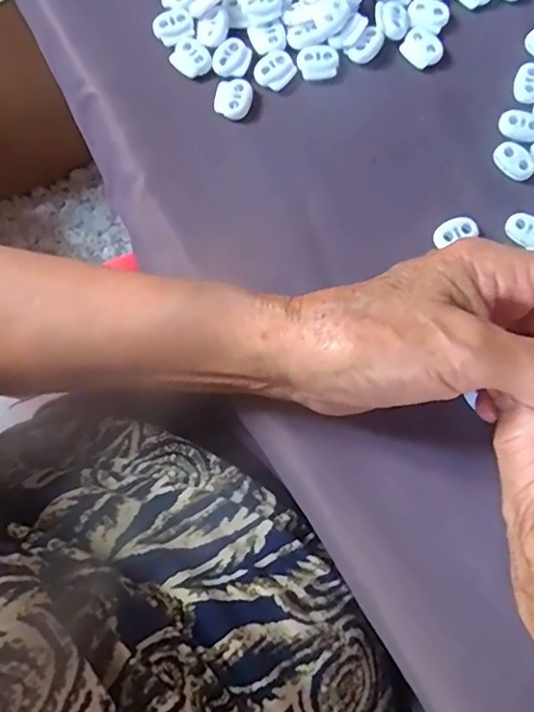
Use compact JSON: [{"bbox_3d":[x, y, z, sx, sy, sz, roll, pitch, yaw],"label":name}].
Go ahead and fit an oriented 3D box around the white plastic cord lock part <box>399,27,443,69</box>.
[{"bbox_3d":[0.085,-0.167,0.304,0.021,0.004,0.021,43,83,8],"label":"white plastic cord lock part"}]

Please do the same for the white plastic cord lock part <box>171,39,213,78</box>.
[{"bbox_3d":[-0.041,-0.162,0.304,0.019,0.004,0.022,-44,82,-6],"label":"white plastic cord lock part"}]

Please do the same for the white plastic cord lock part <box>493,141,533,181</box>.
[{"bbox_3d":[0.129,-0.101,0.289,0.017,0.004,0.022,-41,81,-6],"label":"white plastic cord lock part"}]

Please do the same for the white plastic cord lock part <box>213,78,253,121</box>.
[{"bbox_3d":[-0.018,-0.138,0.301,0.020,0.004,0.022,2,80,1],"label":"white plastic cord lock part"}]

